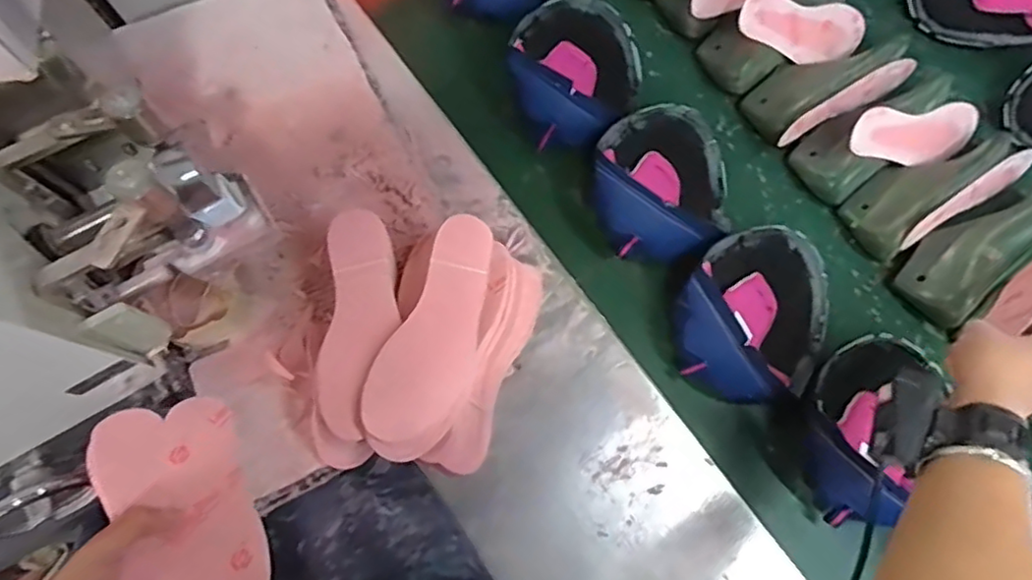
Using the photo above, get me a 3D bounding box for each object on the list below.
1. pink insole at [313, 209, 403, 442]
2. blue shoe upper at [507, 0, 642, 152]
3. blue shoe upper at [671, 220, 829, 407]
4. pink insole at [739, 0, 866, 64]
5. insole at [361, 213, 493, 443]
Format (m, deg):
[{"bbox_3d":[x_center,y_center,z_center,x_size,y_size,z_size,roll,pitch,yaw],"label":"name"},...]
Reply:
[{"bbox_3d":[-0.140,0.024,0.551,0.067,0.009,0.204,-1,71,9],"label":"pink insole"},{"bbox_3d":[0.072,-0.263,0.726,0.145,0.070,0.208,30,76,6],"label":"blue shoe upper"},{"bbox_3d":[0.252,0.017,0.638,0.160,0.075,0.198,32,75,6],"label":"blue shoe upper"},{"bbox_3d":[0.340,-0.306,0.727,0.212,0.013,0.067,-5,110,-31],"label":"pink insole"},{"bbox_3d":[-0.065,0.034,0.541,0.074,0.018,0.199,24,79,4],"label":"insole"}]

